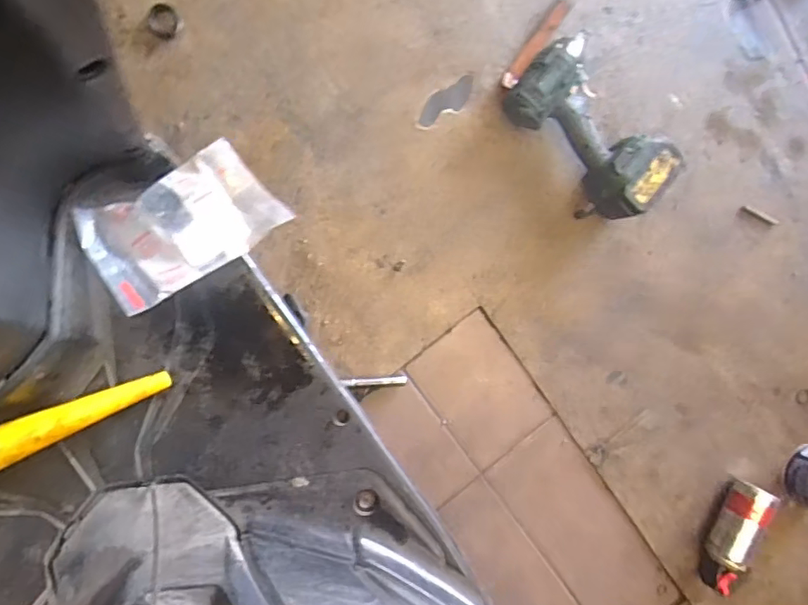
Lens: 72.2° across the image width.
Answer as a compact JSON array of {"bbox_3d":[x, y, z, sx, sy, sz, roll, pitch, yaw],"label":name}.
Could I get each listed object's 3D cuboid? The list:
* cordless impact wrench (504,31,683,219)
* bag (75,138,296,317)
[{"bbox_3d":[0.262,-0.239,0.783,0.246,0.076,0.148,45,87,-9],"label":"cordless impact wrench"},{"bbox_3d":[-0.167,-0.061,0.427,0.140,0.025,0.093,-33,78,-26],"label":"bag"}]

